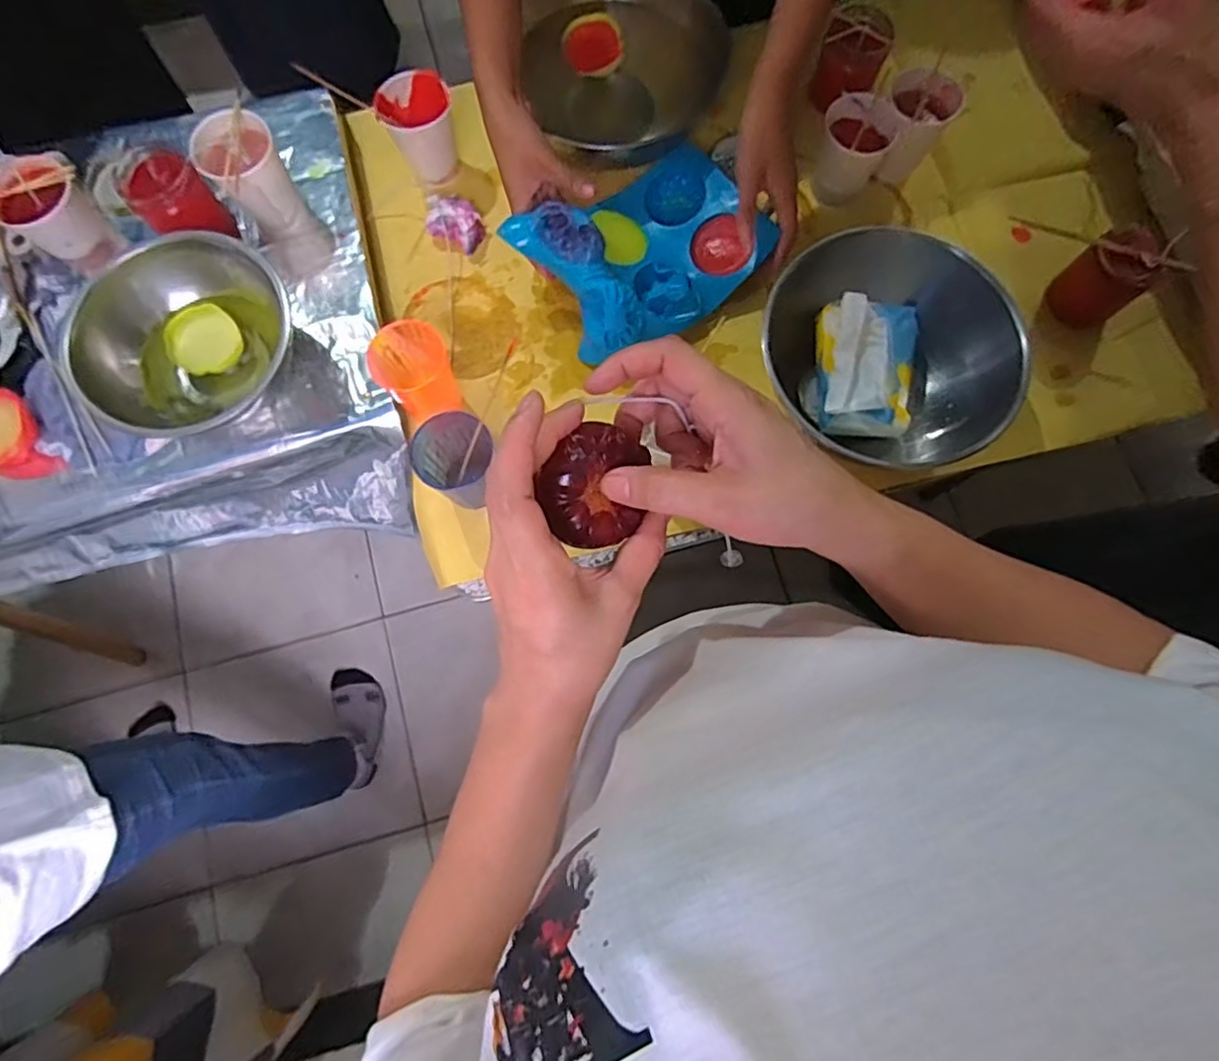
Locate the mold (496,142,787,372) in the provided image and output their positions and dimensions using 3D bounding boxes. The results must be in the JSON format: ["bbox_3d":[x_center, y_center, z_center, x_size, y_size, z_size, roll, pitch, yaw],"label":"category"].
[{"bbox_3d":[0.039,-0.297,0.658,0.231,0.092,0.168,-37,80,-7],"label":"mold"}]

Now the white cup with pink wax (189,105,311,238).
[{"bbox_3d":[-0.354,-0.351,0.639,0.073,0.093,0.073,-37,80,-7],"label":"white cup with pink wax"}]

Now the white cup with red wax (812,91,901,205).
[{"bbox_3d":[0.262,-0.409,0.699,0.076,0.084,0.076,22,79,5],"label":"white cup with red wax"}]

